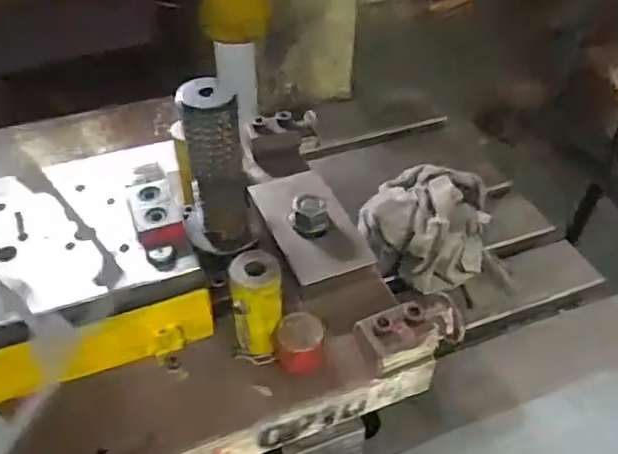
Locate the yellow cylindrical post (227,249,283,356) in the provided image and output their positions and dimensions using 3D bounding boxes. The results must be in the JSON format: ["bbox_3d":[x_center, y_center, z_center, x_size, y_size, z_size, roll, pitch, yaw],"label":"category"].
[{"bbox_3d":[-0.043,0.068,0.509,0.041,0.094,0.043,1,44,-1],"label":"yellow cylindrical post"}]

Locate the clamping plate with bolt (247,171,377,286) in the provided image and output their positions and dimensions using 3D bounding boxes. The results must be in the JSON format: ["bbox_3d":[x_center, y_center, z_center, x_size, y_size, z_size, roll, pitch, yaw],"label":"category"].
[{"bbox_3d":[-0.001,-0.010,0.619,0.076,0.027,0.148,-17,47,-18],"label":"clamping plate with bolt"}]

